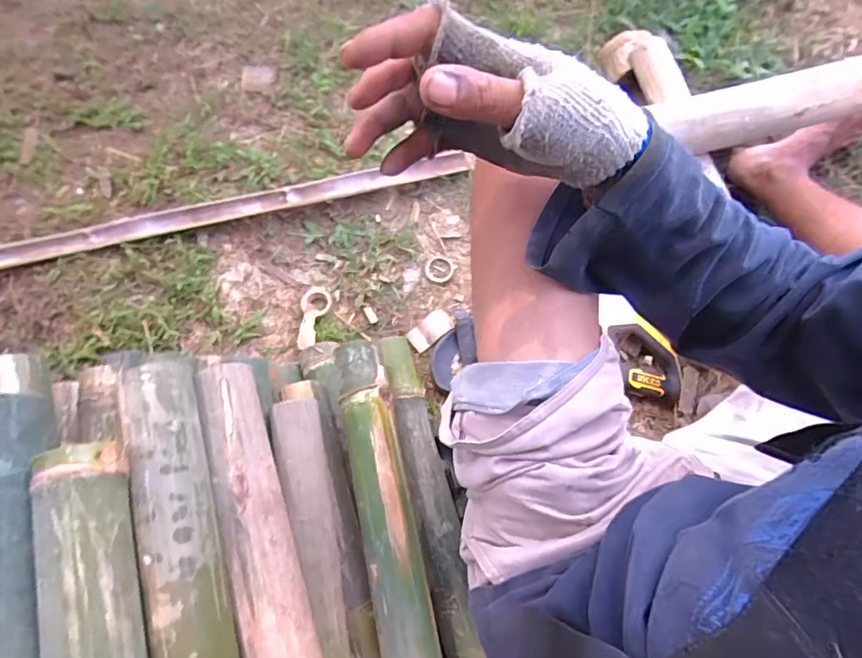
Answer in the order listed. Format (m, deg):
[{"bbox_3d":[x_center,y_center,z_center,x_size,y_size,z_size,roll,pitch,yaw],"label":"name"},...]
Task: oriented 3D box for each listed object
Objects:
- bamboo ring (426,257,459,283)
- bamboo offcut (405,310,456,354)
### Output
[{"bbox_3d":[0.016,-0.109,0.860,0.052,0.007,0.048,0,68,0],"label":"bamboo ring"},{"bbox_3d":[0.000,0.000,0.815,0.083,0.018,0.041,-40,74,-15],"label":"bamboo offcut"}]

